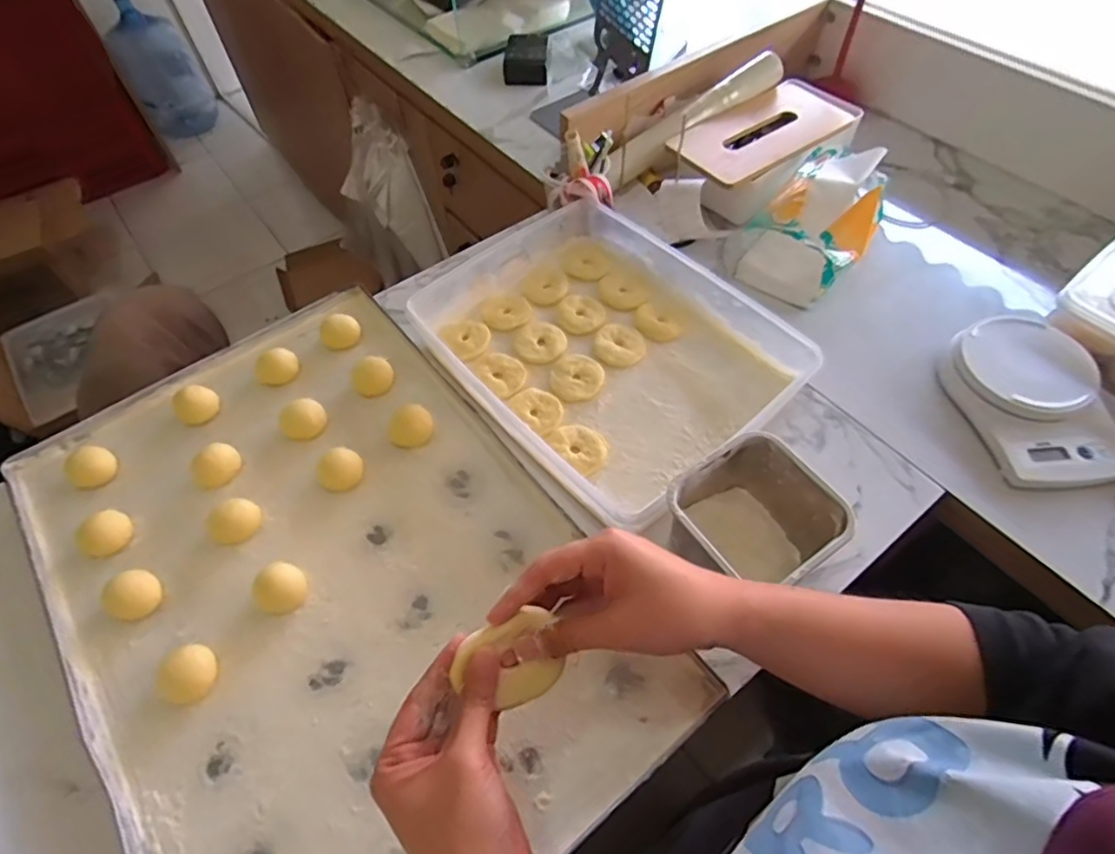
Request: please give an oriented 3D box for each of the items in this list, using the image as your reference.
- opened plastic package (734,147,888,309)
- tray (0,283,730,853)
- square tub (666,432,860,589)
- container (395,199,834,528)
[{"bbox_3d":[0.318,-0.254,0.719,0.125,0.101,0.179,33,63,22],"label":"opened plastic package"},{"bbox_3d":[-0.216,0.128,0.547,0.406,0.033,0.605,-35,61,-20],"label":"tray"},{"bbox_3d":[0.164,0.087,0.515,0.113,0.089,0.118,-32,60,-18],"label":"square tub"},{"bbox_3d":[0.047,-0.090,0.662,0.292,0.062,0.377,-35,61,-20],"label":"container"}]

